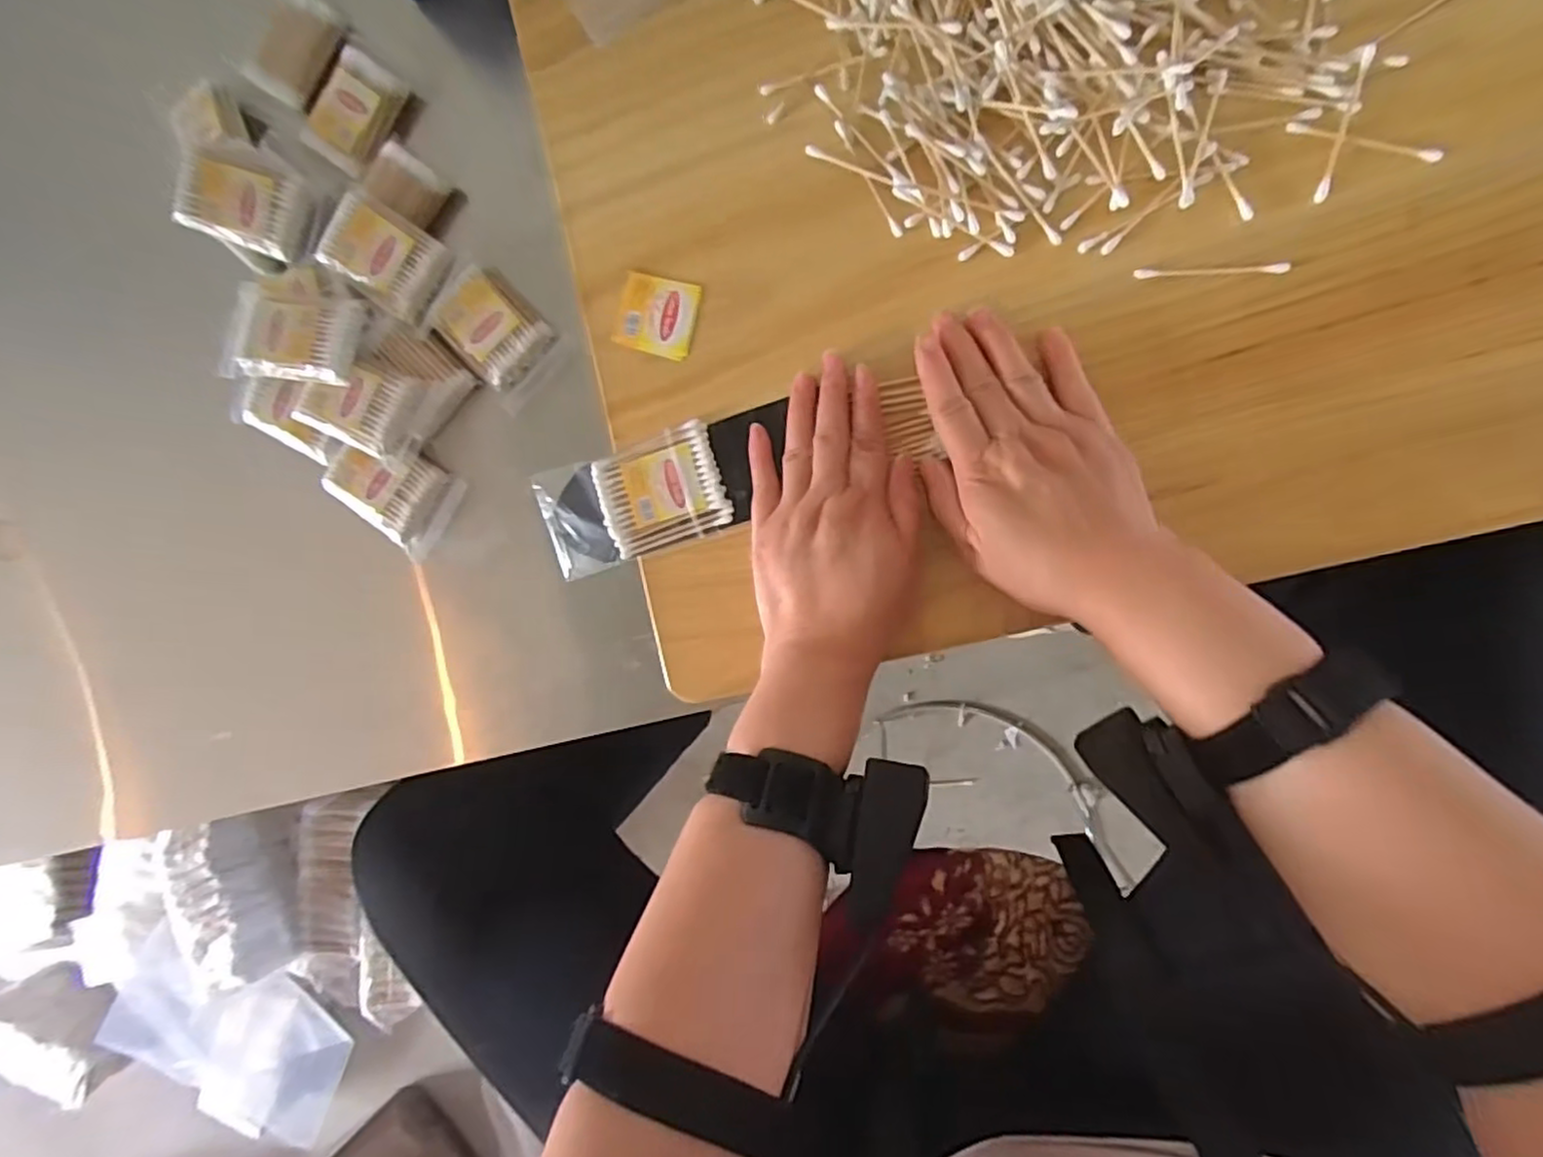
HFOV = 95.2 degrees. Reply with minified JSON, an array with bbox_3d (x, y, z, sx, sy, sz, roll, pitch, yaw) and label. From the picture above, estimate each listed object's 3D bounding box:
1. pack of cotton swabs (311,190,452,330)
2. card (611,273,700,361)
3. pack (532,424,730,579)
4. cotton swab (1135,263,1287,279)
[{"bbox_3d":[-0.261,-0.216,0.473,0.077,0.023,0.056,33,96,7],"label":"pack of cotton swabs"},{"bbox_3d":[-0.067,-0.155,0.416,0.043,0.008,0.044,15,93,9],"label":"card"},{"bbox_3d":[-0.083,-0.046,0.415,0.111,0.006,0.063,-17,88,9],"label":"pack"},{"bbox_3d":[0.228,-0.160,0.365,0.074,0.004,0.006,1,91,9],"label":"cotton swab"}]

